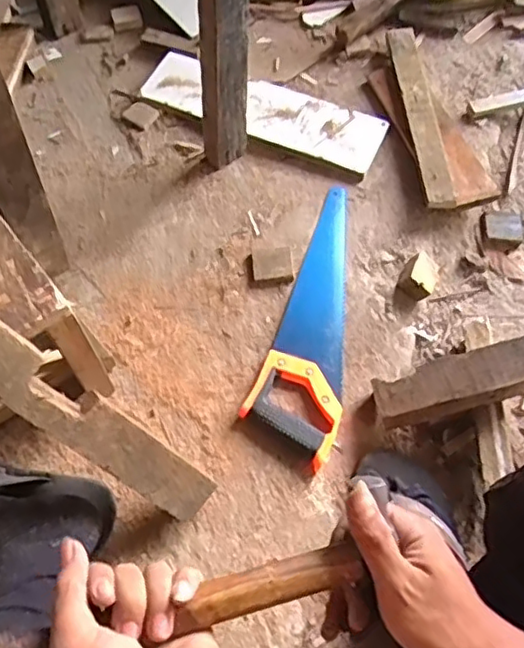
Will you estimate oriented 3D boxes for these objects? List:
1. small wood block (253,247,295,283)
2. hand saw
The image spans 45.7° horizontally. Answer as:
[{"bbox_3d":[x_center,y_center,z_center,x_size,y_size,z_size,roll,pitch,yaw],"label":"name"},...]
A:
[{"bbox_3d":[0.017,-0.085,0.893,0.056,0.020,0.055,-4,62,-4],"label":"small wood block"},{"bbox_3d":[0.091,-0.021,0.854,0.118,0.027,0.408,18,63,8],"label":"hand saw"}]

